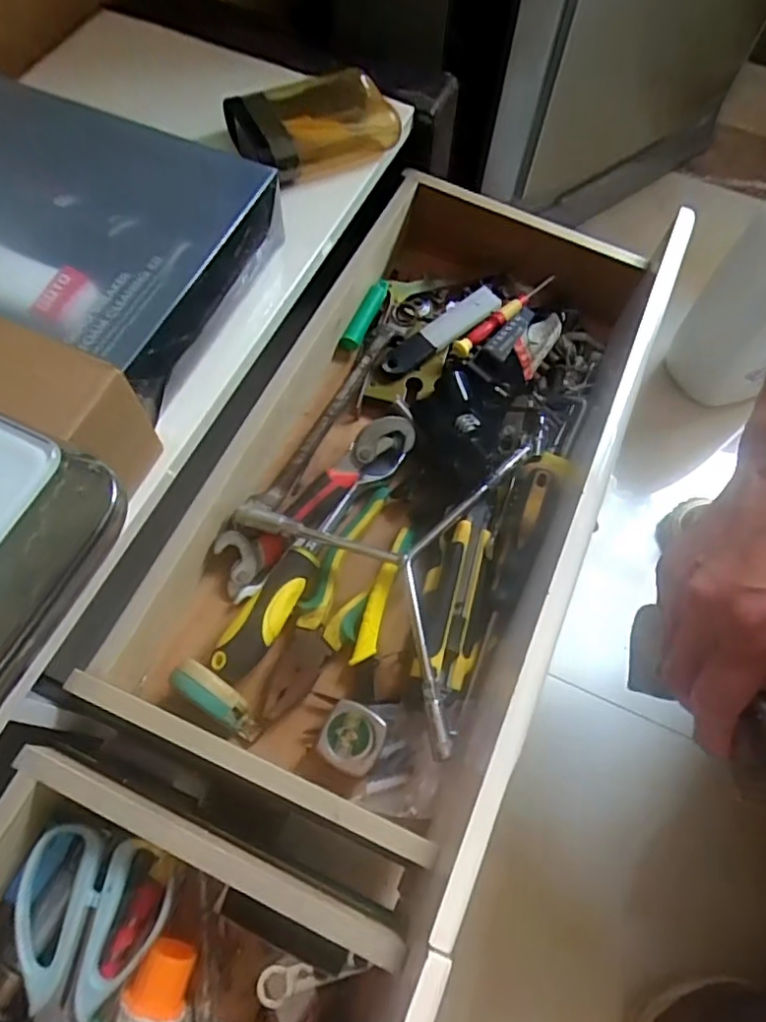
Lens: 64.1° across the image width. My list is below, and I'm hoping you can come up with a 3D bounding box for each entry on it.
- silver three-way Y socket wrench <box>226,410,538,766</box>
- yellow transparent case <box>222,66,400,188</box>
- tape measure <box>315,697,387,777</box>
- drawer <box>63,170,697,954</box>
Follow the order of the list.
[{"bbox_3d":[-0.007,0.013,0.462,0.201,0.024,0.264,20,65,6],"label":"silver three-way Y socket wrench"},{"bbox_3d":[-0.058,-0.305,0.486,0.125,0.033,0.077,-28,69,-15],"label":"yellow transparent case"},{"bbox_3d":[-0.021,0.157,0.423,0.039,0.030,0.041,25,66,9],"label":"tape measure"},{"bbox_3d":[0.026,-0.037,0.484,0.287,0.094,0.503,26,66,9],"label":"drawer"}]

